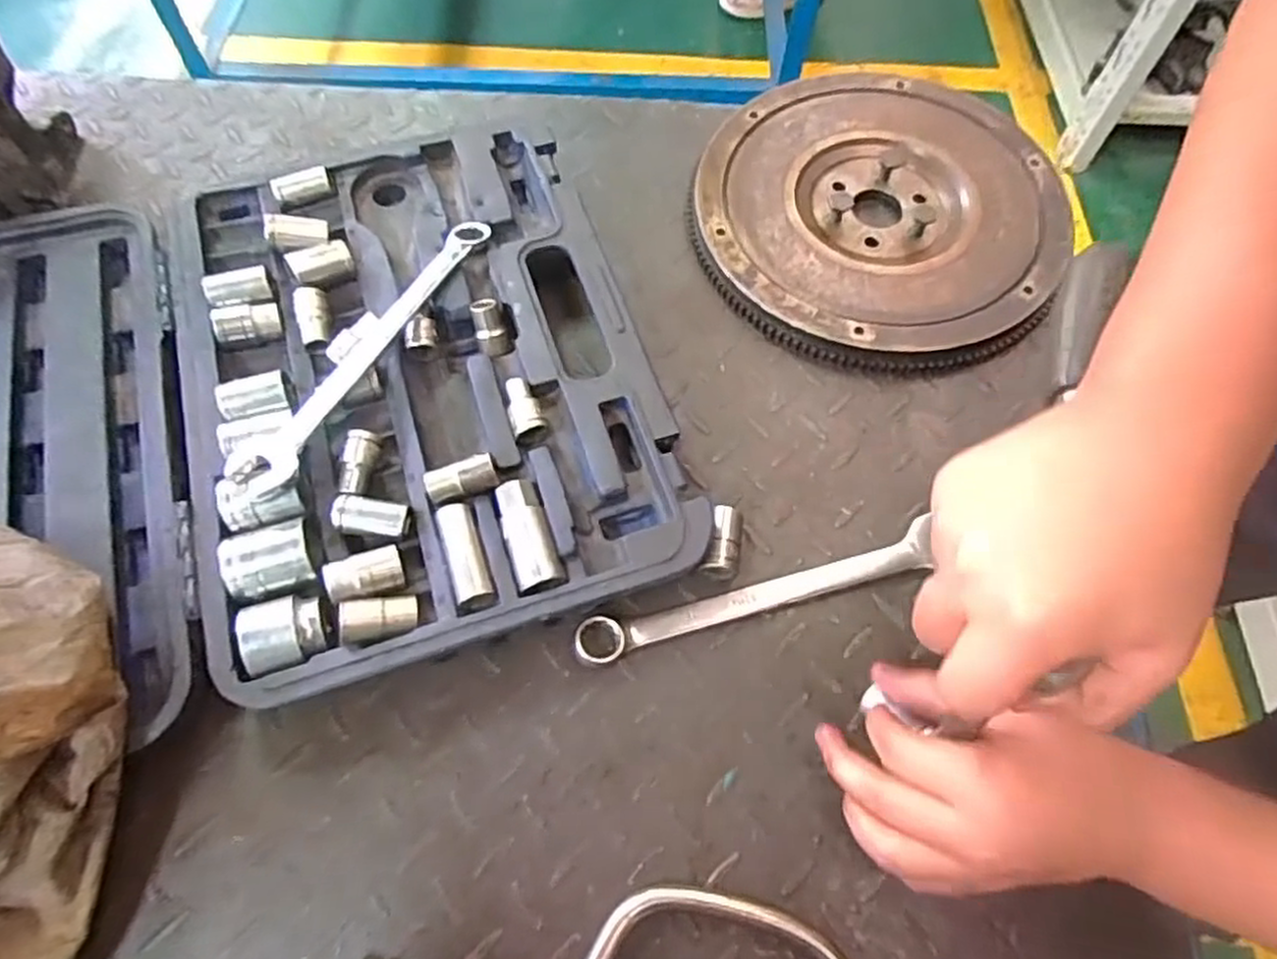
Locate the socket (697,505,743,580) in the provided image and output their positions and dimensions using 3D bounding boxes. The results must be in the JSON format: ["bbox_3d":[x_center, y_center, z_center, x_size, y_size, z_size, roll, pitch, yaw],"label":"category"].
[{"bbox_3d":[0.050,0.035,0.441,0.020,0.021,0.046,9,63,3],"label":"socket"}]

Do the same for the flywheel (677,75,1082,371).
[{"bbox_3d":[0.176,-0.198,0.554,0.261,0.037,0.269,23,65,10],"label":"flywheel"}]

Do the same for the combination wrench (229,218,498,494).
[{"bbox_3d":[-0.160,-0.082,0.454,0.034,0.015,0.229,27,66,11],"label":"combination wrench"}]

